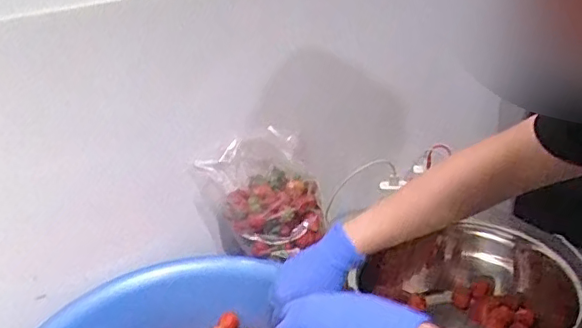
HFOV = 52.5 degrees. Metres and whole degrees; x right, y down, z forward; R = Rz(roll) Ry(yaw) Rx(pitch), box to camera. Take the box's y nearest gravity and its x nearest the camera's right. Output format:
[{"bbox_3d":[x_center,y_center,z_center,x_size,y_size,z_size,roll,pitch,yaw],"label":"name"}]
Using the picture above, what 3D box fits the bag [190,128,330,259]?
[{"bbox_3d":[-0.032,0.037,0.838,0.155,0.139,0.125,4,28,14],"label":"bag"}]

